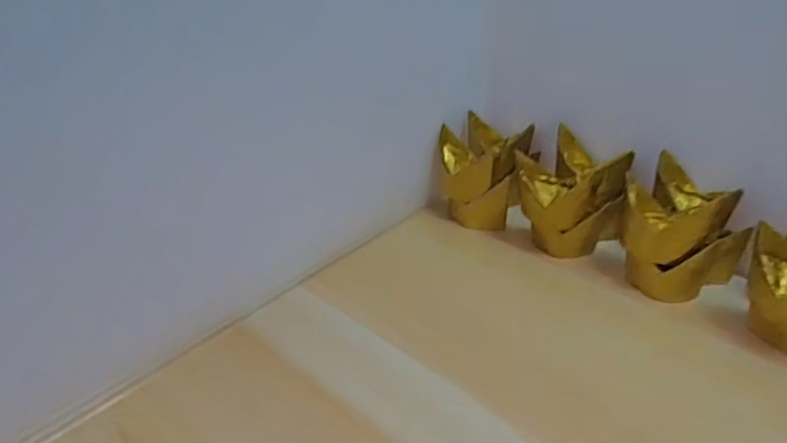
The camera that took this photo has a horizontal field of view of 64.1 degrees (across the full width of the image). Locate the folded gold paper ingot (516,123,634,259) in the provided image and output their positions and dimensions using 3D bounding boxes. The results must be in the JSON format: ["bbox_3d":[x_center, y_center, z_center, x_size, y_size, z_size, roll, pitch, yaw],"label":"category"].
[{"bbox_3d":[0.128,-0.017,0.459,0.073,0.067,0.071,9,34,16],"label":"folded gold paper ingot"}]

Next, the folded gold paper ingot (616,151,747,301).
[{"bbox_3d":[0.184,0.009,0.410,0.066,0.069,0.063,-20,37,-26],"label":"folded gold paper ingot"}]

